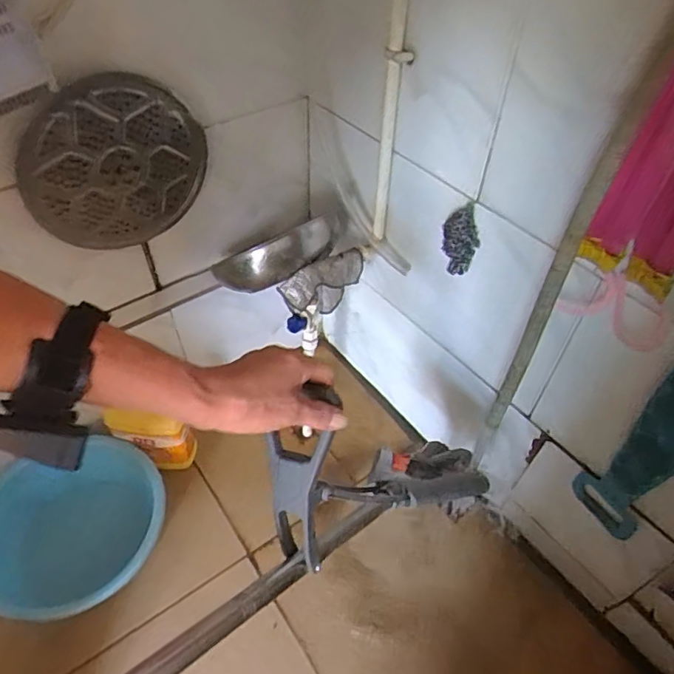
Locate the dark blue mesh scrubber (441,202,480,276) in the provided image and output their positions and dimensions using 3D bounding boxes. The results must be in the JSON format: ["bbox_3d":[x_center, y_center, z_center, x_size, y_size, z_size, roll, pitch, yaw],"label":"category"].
[{"bbox_3d":[0.182,-0.144,0.781,0.056,0.100,0.040,14,50,11],"label":"dark blue mesh scrubber"}]

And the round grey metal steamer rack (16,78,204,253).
[{"bbox_3d":[-0.327,-0.248,0.800,0.262,0.247,0.033,-30,55,-25],"label":"round grey metal steamer rack"}]

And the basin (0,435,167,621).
[{"bbox_3d":[-0.470,0.326,0.920,0.303,0.119,0.282,1,48,-1],"label":"basin"}]

